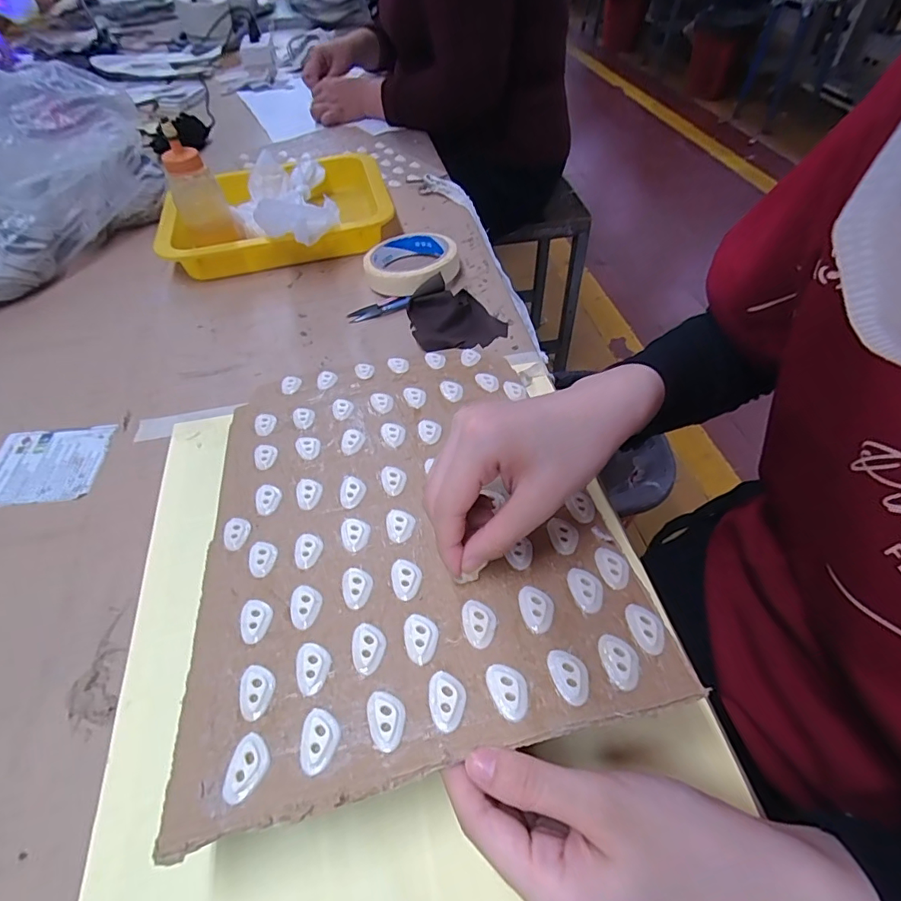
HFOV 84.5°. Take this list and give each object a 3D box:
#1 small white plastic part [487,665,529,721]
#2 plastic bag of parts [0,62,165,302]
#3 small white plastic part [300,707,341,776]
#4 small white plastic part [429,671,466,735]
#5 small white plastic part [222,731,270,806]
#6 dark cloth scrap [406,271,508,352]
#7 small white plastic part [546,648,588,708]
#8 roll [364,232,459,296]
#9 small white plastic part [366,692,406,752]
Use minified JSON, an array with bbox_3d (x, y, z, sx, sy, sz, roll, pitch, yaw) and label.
[{"bbox_3d":[0.027,0.112,0.232,0.017,0.004,0.025,-14,51,-11],"label":"small white plastic part"},{"bbox_3d":[-0.485,-0.280,0.531,0.148,0.161,0.310,33,60,25],"label":"plastic bag of parts"},{"bbox_3d":[-0.059,0.129,0.223,0.018,0.004,0.026,-12,51,-10],"label":"small white plastic part"},{"bbox_3d":[-0.001,0.116,0.231,0.017,0.004,0.026,-10,50,-8],"label":"small white plastic part"},{"bbox_3d":[-0.089,0.139,0.217,0.017,0.004,0.026,16,52,13],"label":"small white plastic part"},{"bbox_3d":[0.005,-0.130,0.465,0.086,0.013,0.074,-10,81,-8],"label":"dark cloth scrap"},{"bbox_3d":[0.057,0.107,0.236,0.017,0.004,0.025,-12,51,-10],"label":"small white plastic part"},{"bbox_3d":[-0.040,-0.196,0.518,0.093,0.030,0.096,-3,51,0],"label":"roll"},{"bbox_3d":[-0.029,0.122,0.227,0.017,0.004,0.025,-17,52,-13],"label":"small white plastic part"}]

